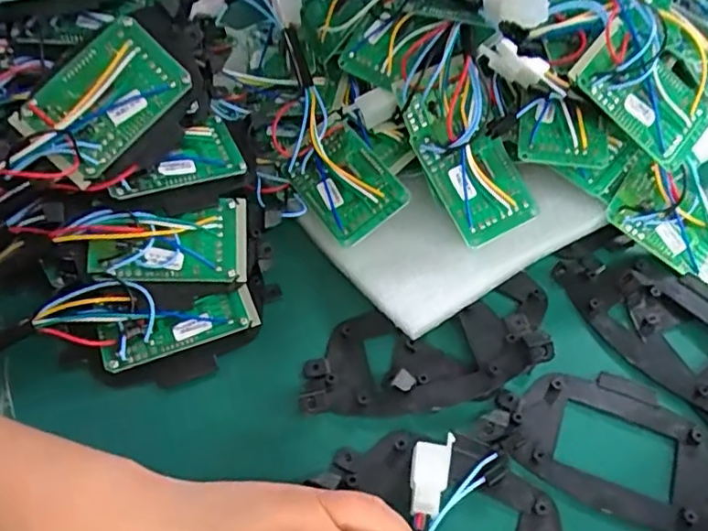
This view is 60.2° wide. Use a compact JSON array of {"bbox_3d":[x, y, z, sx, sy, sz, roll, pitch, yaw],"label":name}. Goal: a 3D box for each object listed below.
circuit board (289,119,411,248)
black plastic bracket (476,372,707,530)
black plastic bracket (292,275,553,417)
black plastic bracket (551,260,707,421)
[{"bbox_3d":[-0.004,-0.048,0.363,0.050,0.008,0.070,-38,66,-1],"label":"circuit board"},{"bbox_3d":[0.129,0.085,0.295,0.123,0.010,0.068,22,56,15],"label":"black plastic bracket"},{"bbox_3d":[0.042,0.041,0.318,0.138,0.018,0.062,-9,54,-8],"label":"black plastic bracket"},{"bbox_3d":[0.185,0.038,0.329,0.072,0.012,0.143,-33,60,-23],"label":"black plastic bracket"}]

